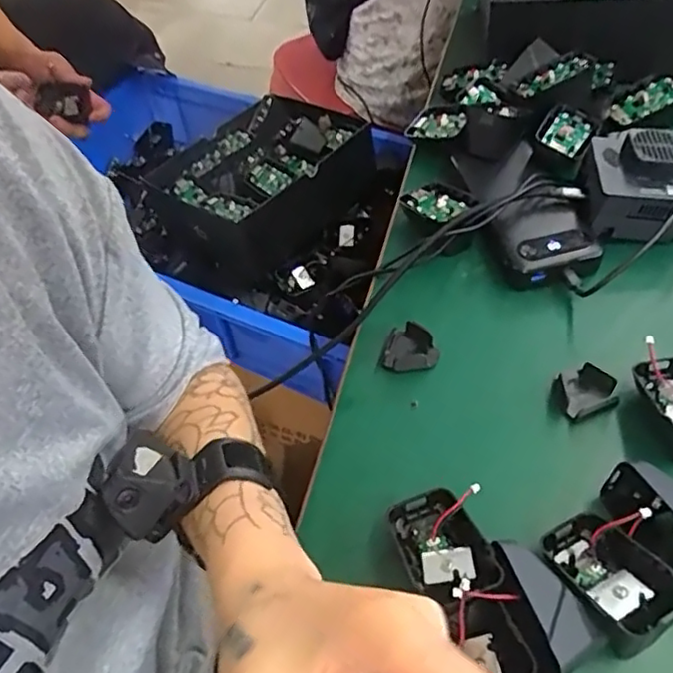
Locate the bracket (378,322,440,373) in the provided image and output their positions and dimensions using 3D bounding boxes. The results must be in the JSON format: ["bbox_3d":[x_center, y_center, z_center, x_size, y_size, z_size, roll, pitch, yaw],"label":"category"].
[{"bbox_3d":[0.054,0.010,0.438,0.036,0.016,0.037,20,56,18],"label":"bracket"}]

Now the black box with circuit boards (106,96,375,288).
[{"bbox_3d":[-0.098,-0.209,0.813,0.197,0.105,0.246,33,61,25],"label":"black box with circuit boards"}]

